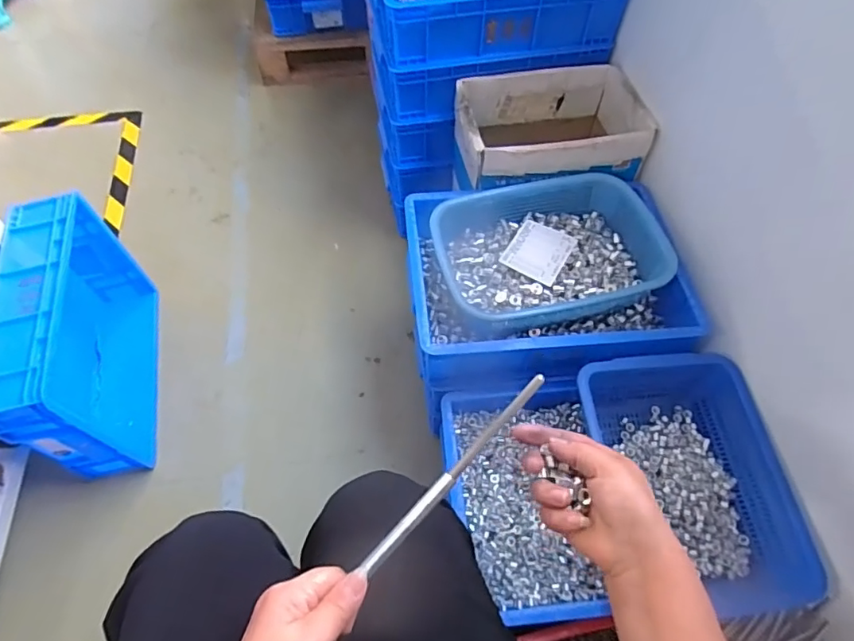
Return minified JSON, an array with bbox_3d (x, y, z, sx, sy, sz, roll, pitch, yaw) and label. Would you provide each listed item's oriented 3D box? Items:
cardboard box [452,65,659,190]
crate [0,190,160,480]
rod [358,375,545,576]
[{"bbox_3d":[0.209,-0.318,0.941,0.305,0.169,0.226,-10,58,-7],"label":"cardboard box"},{"bbox_3d":[-0.601,0.036,0.896,0.136,0.308,0.409,-12,59,-8],"label":"crate"},{"bbox_3d":[0.021,0.116,0.395,0.195,0.009,0.011,-46,68,-5],"label":"rod"}]

